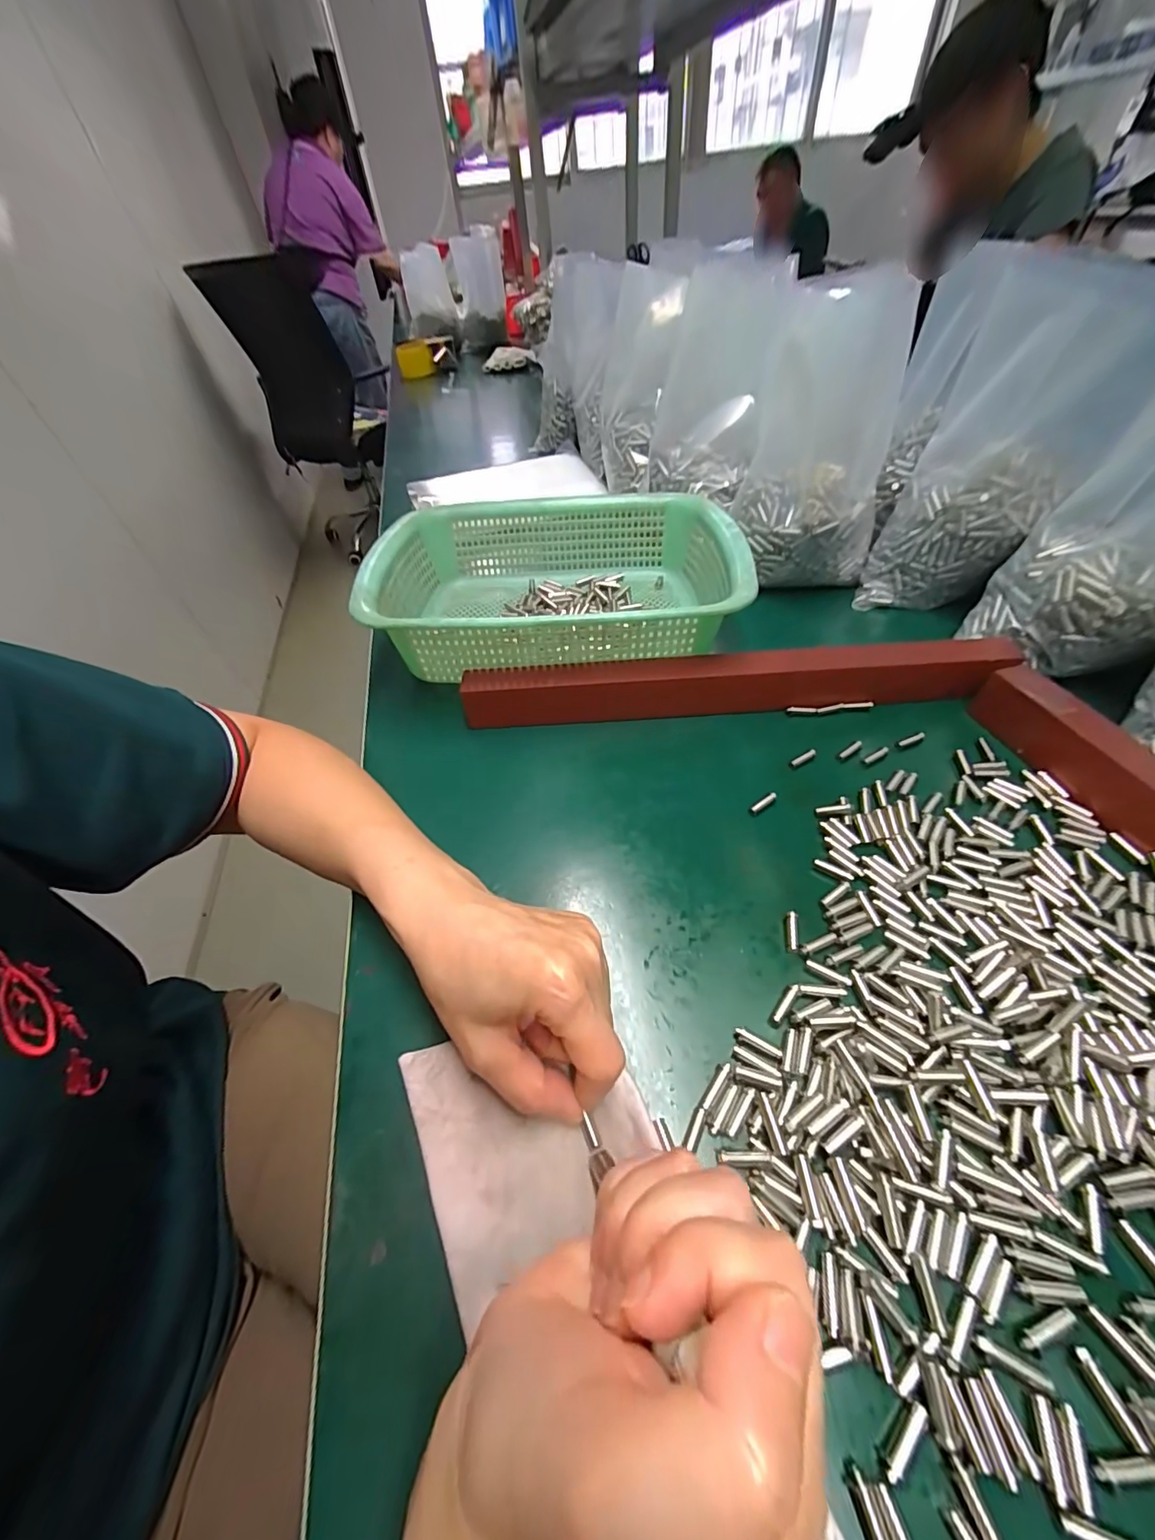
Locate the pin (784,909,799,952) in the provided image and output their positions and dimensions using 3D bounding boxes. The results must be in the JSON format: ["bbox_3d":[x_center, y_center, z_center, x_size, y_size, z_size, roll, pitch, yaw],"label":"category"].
[{"bbox_3d":[0.112,0.084,0.259,0.006,0.004,0.022,8,49,13],"label":"pin"}]

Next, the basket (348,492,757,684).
[{"bbox_3d":[-0.015,-0.160,0.431,0.288,0.085,0.222,-5,48,1],"label":"basket"}]

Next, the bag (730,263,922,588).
[{"bbox_3d":[0.211,-0.276,0.429,0.117,0.204,0.103,14,51,18],"label":"bag"}]

